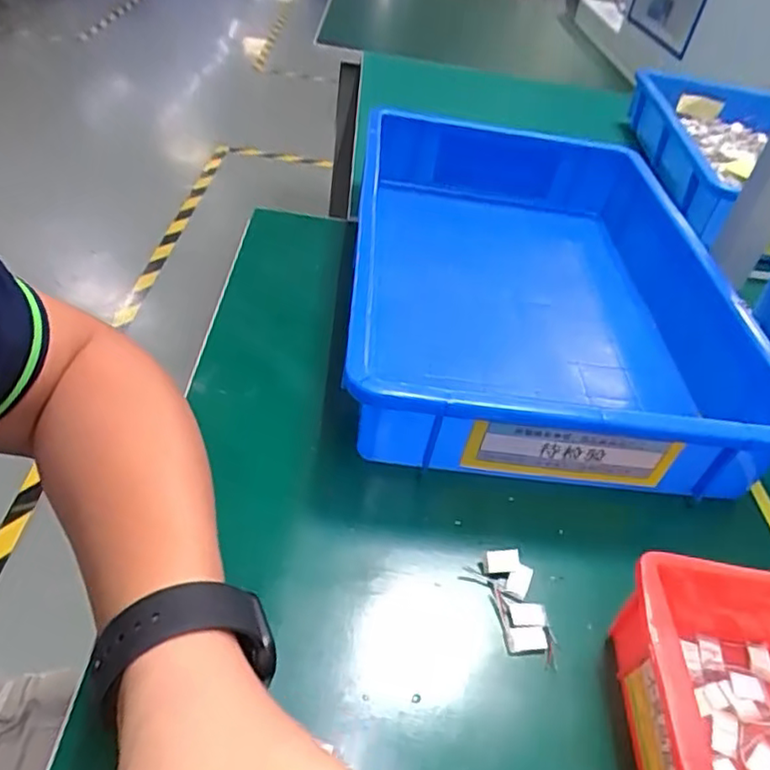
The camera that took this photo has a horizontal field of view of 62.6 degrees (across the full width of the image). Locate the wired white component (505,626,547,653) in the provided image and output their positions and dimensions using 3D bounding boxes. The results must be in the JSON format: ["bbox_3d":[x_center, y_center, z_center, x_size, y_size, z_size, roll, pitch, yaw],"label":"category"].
[{"bbox_3d":[0.074,0.132,0.328,0.020,0.004,0.012,2,42,-9],"label":"wired white component"}]

